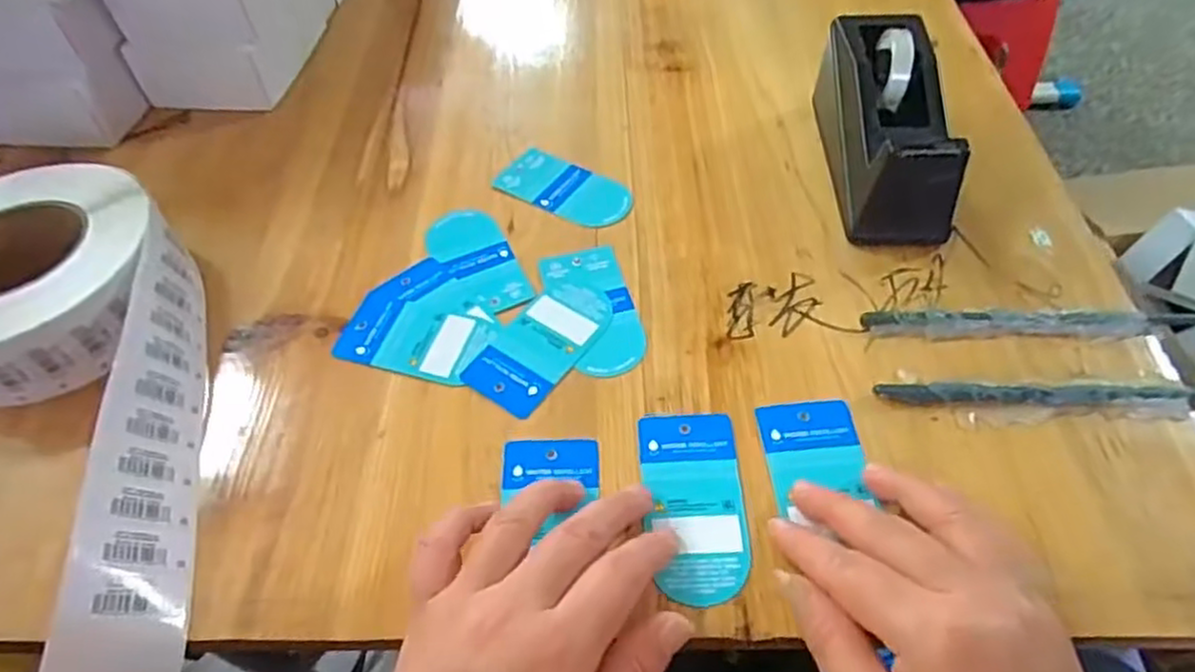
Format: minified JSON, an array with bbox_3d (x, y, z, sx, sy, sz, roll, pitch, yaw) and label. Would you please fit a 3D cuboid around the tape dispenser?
[{"bbox_3d":[0.179,-0.134,0.446,0.065,0.075,0.155,-4,52,0],"label":"tape dispenser"}]

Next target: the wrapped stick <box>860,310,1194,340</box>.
[{"bbox_3d":[0.257,-0.006,0.385,0.219,0.008,0.016,0,52,3],"label":"wrapped stick"}]

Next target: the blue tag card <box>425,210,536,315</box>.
[{"bbox_3d":[-0.075,-0.048,0.441,0.044,0.004,0.096,-23,55,-14],"label":"blue tag card"}]

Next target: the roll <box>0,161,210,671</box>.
[{"bbox_3d":[-0.259,0.048,0.362,0.149,0.093,0.349,-30,57,-19],"label":"roll"}]

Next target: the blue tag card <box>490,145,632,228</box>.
[{"bbox_3d":[-0.021,-0.100,0.477,0.093,0.004,0.049,26,58,21],"label":"blue tag card"}]

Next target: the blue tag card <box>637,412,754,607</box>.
[{"bbox_3d":[0.047,0.077,0.336,0.046,0.004,0.093,-6,53,-1],"label":"blue tag card"}]

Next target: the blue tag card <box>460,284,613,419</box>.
[{"bbox_3d":[-0.031,0.003,0.396,0.047,0.004,0.090,29,59,23],"label":"blue tag card"}]

